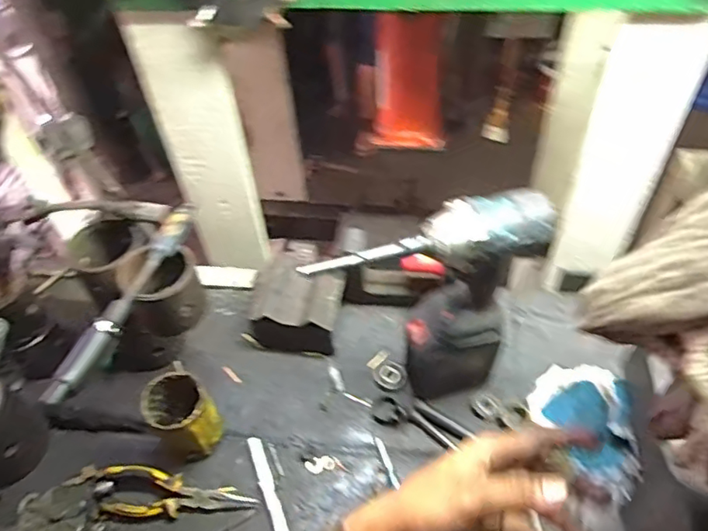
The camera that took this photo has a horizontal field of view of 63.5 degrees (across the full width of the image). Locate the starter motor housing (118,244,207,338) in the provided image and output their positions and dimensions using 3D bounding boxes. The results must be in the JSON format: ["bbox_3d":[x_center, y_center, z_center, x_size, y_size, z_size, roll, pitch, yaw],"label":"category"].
[{"bbox_3d":[-0.232,0.030,0.708,0.091,0.084,0.086,-23,52,-15],"label":"starter motor housing"}]

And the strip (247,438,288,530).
[{"bbox_3d":[-0.108,0.287,0.725,0.019,0.005,0.147,-13,53,-20],"label":"strip"}]

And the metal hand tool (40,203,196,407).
[{"bbox_3d":[-0.257,0.033,0.646,0.032,0.037,0.270,15,52,17],"label":"metal hand tool"}]

